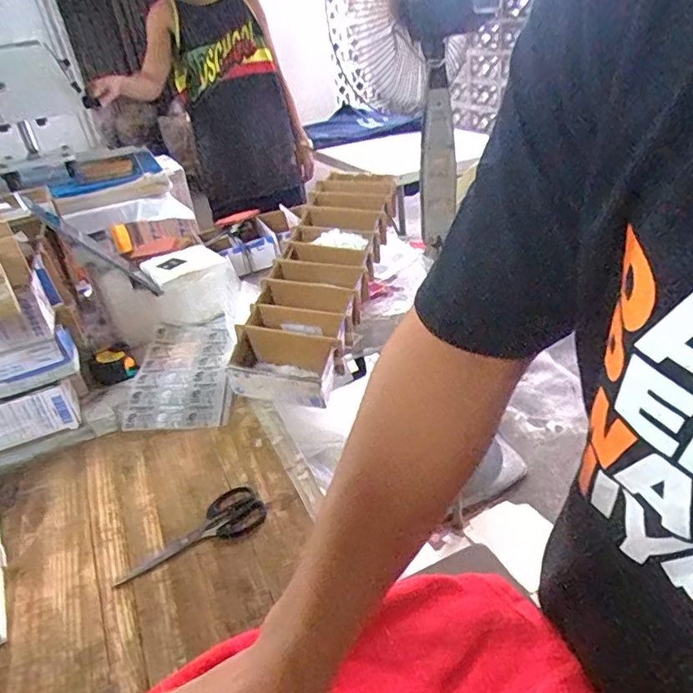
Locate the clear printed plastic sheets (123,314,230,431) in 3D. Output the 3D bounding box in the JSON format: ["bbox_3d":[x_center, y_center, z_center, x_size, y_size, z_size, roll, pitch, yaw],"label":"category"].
[{"bbox_3d":[-0.276,0.035,0.929,0.158,0.044,0.287,-9,32,-2],"label":"clear printed plastic sheets"}]

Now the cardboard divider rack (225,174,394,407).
[{"bbox_3d":[-0.040,-0.151,1.020,0.173,0.098,0.596,3,48,18],"label":"cardboard divider rack"}]

